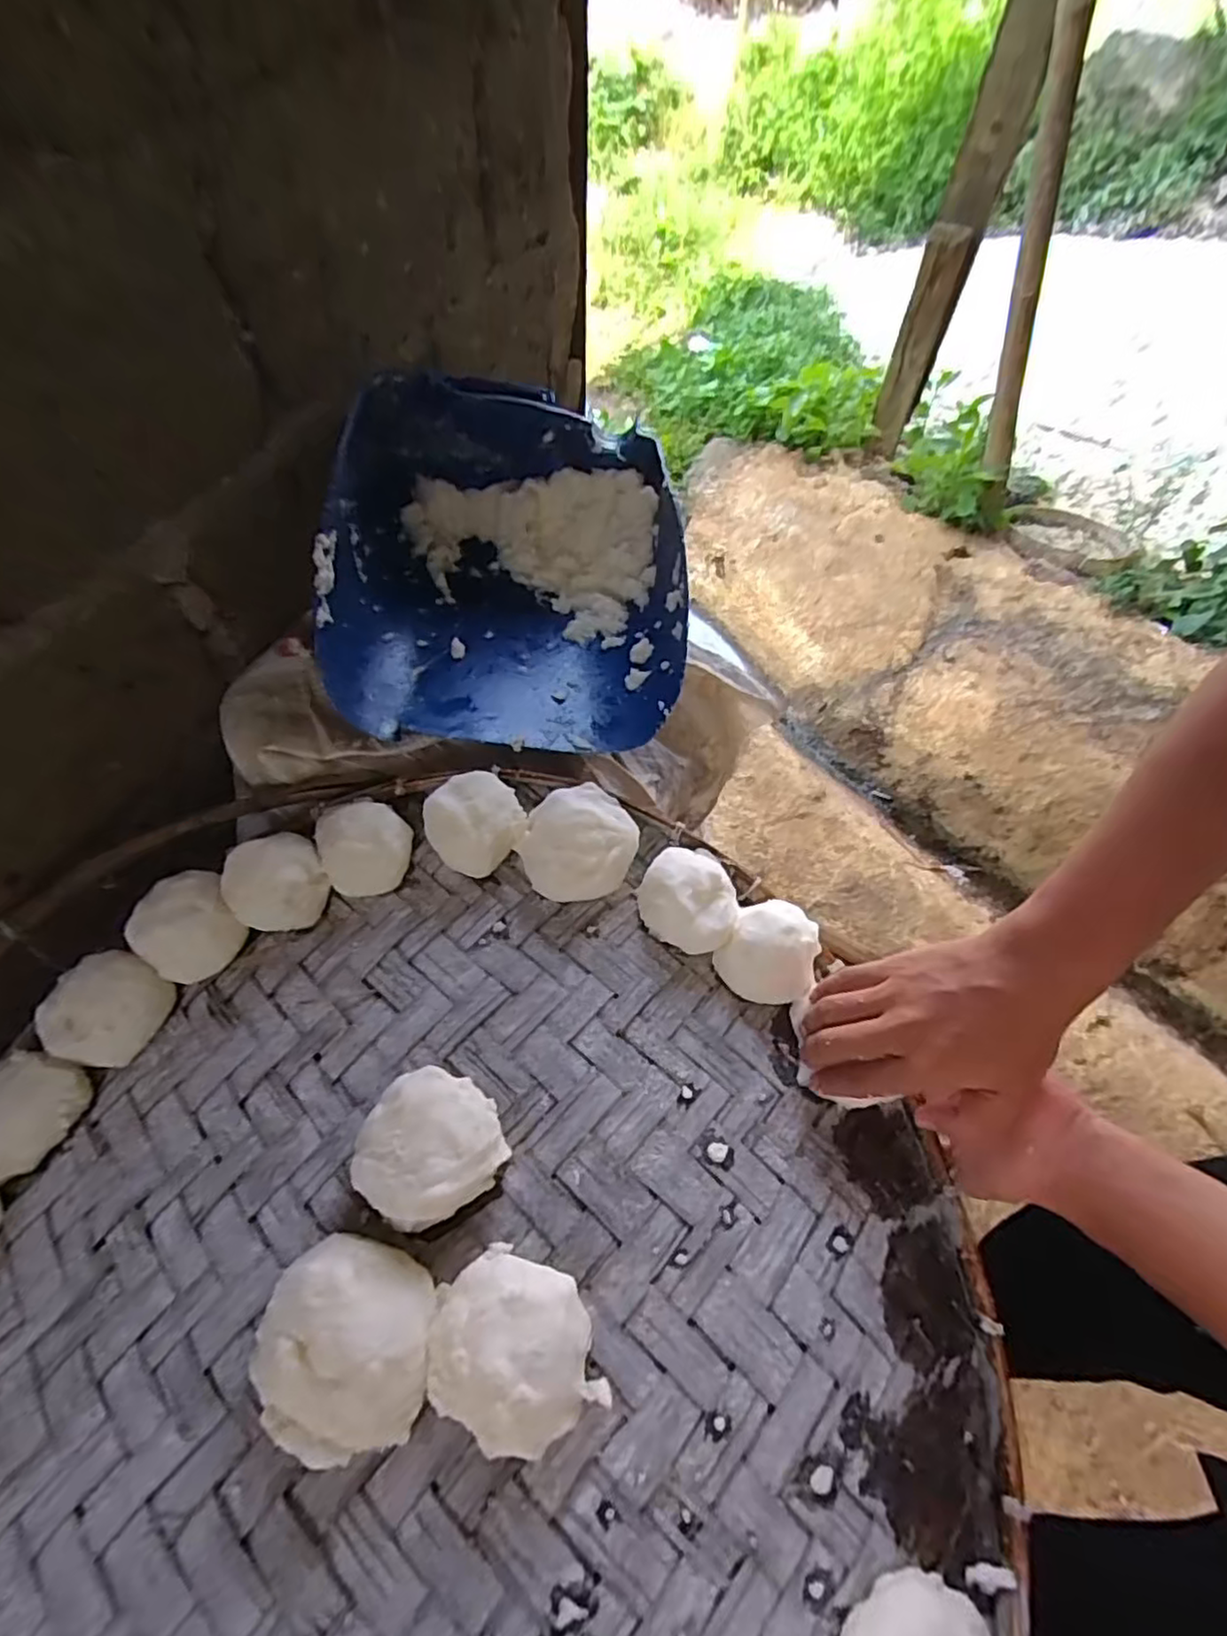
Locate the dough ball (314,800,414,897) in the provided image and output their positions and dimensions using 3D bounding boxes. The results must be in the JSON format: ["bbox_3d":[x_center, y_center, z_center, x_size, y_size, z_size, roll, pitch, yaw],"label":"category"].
[{"bbox_3d":[-0.197,0.019,0.534,0.070,0.040,0.076,1,61,-2],"label":"dough ball"}]

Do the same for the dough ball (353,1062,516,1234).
[{"bbox_3d":[-0.109,0.197,0.403,0.078,0.054,0.079,1,61,-2],"label":"dough ball"}]

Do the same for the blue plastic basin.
[{"bbox_3d":[-0.089,-0.225,0.604,0.291,0.130,0.325,1,61,-3],"label":"blue plastic basin"}]

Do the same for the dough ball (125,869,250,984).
[{"bbox_3d":[-0.331,0.084,0.524,0.067,0.045,0.073,1,61,-2],"label":"dough ball"}]

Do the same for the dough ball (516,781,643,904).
[{"bbox_3d":[-0.025,0.018,0.524,0.083,0.049,0.086,1,61,-2],"label":"dough ball"}]

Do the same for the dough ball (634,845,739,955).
[{"bbox_3d":[0.056,0.060,0.504,0.068,0.033,0.078,-19,63,-13],"label":"dough ball"}]

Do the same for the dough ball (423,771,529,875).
[{"bbox_3d":[-0.110,0.003,0.535,0.074,0.052,0.072,1,61,-2],"label":"dough ball"}]

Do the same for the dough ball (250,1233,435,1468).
[{"bbox_3d":[-0.143,0.277,0.356,0.089,0.053,0.088,1,61,-2],"label":"dough ball"}]

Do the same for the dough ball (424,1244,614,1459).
[{"bbox_3d":[-0.055,0.280,0.355,0.083,0.048,0.086,1,61,-2],"label":"dough ball"}]

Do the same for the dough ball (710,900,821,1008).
[{"bbox_3d":[0.118,0.097,0.498,0.065,0.040,0.070,1,61,-2],"label":"dough ball"}]

